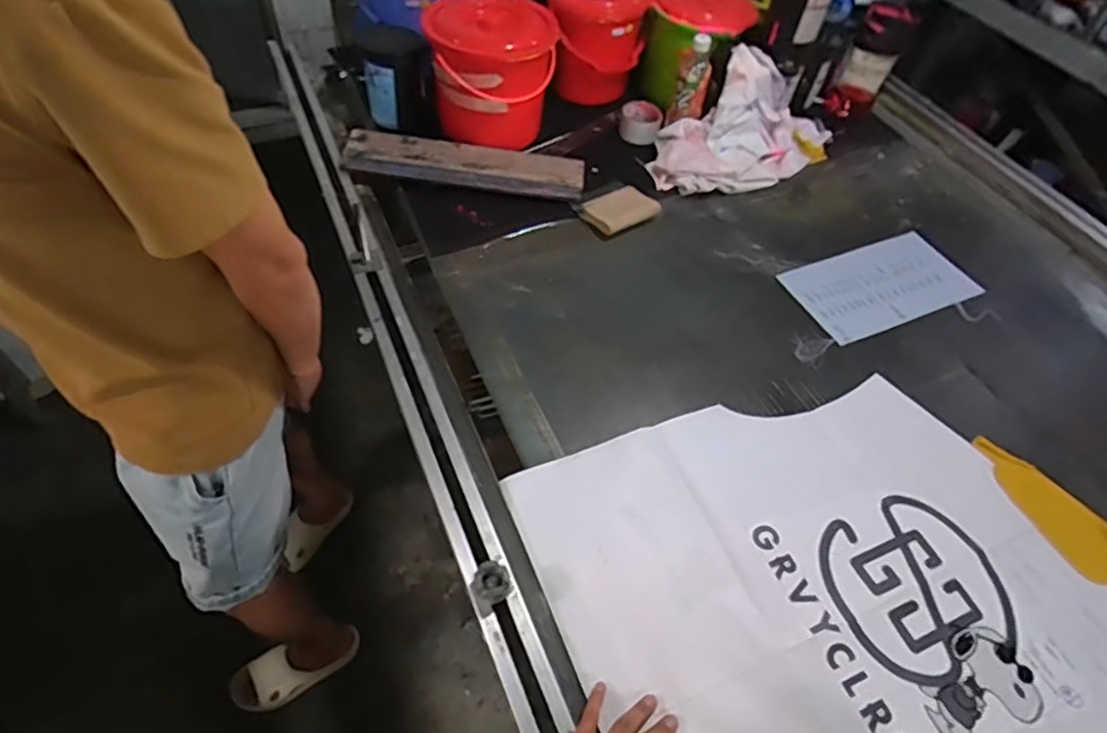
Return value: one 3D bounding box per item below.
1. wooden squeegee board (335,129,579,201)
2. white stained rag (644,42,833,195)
[{"bbox_3d":[-0.151,-0.362,1.113,0.412,0.045,0.107,6,53,1],"label":"wooden squeegee board"},{"bbox_3d":[0.361,-0.458,1.185,0.362,0.166,0.174,-19,56,-16],"label":"white stained rag"}]

